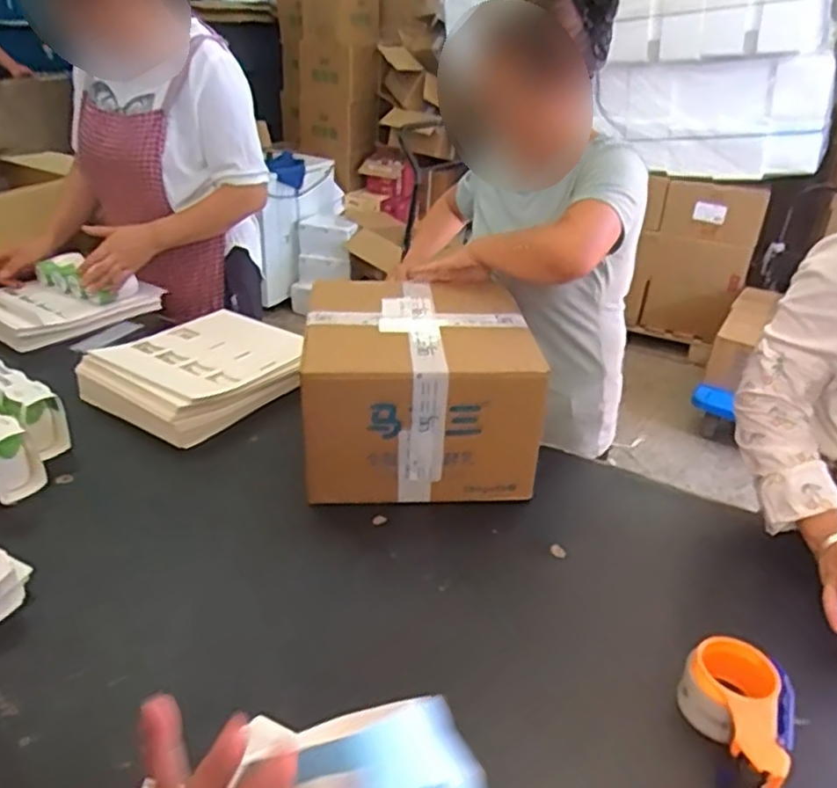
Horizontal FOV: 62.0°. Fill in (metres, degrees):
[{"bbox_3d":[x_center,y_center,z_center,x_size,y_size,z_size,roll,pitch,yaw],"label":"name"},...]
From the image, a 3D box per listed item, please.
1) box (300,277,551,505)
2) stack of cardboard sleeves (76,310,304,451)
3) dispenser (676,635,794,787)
[{"bbox_3d":[-0.005,-0.009,1.072,0.327,0.219,0.289,0,30,-6],"label":"box"},{"bbox_3d":[-0.401,-0.028,1.281,0.305,0.095,0.356,28,37,36],"label":"stack of cardboard sleeves"},{"bbox_3d":[0.309,0.323,0.691,0.097,0.069,0.153,14,32,22],"label":"dispenser"}]

